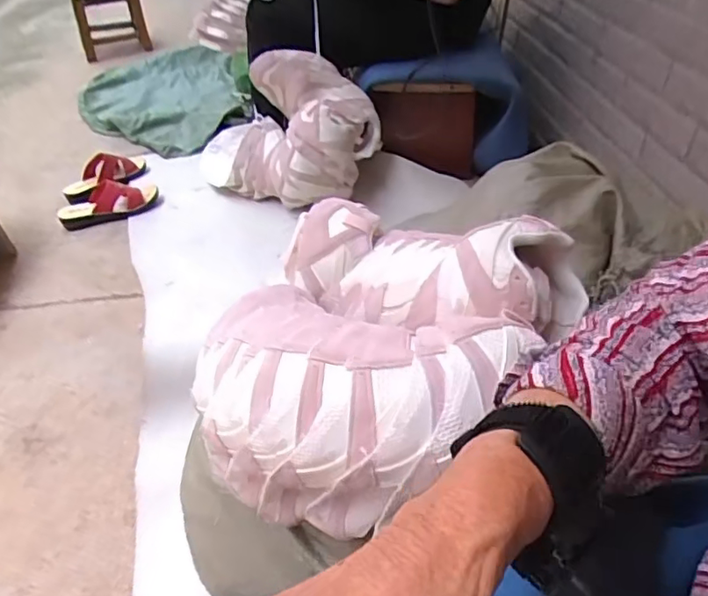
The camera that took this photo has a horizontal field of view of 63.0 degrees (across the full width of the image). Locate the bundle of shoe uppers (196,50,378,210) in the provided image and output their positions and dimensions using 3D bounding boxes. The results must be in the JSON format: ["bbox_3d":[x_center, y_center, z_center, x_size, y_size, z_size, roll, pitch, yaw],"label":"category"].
[{"bbox_3d":[-0.186,-0.422,1.447,0.478,0.311,0.255,27,47,31],"label":"bundle of shoe uppers"}]

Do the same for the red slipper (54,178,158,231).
[{"bbox_3d":[-0.607,-0.230,1.424,0.233,0.073,0.082,-11,39,-12],"label":"red slipper"}]

